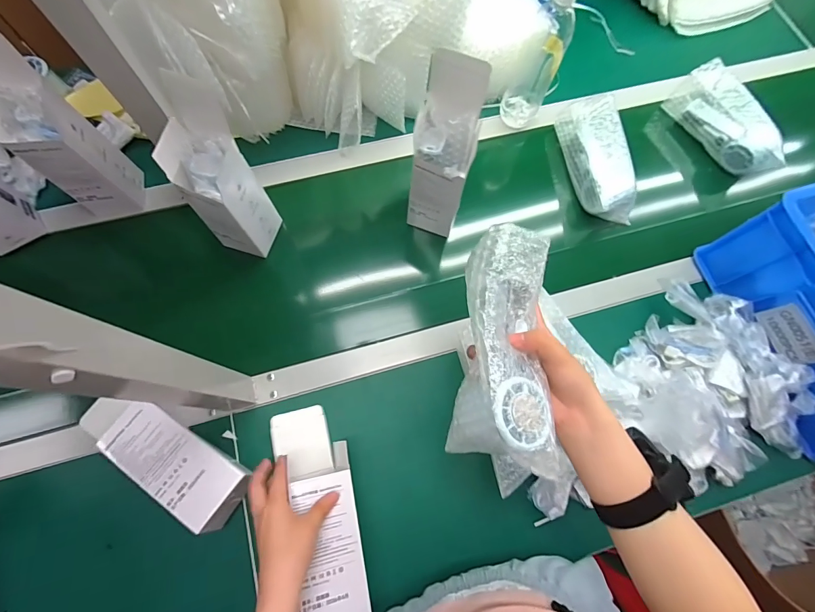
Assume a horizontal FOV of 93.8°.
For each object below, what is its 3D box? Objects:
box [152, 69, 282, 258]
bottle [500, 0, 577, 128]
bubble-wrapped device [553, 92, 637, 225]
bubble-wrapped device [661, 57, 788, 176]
[{"bbox_3d":[-0.241,-0.160,0.497,0.074,0.220,0.098,14,72,3],"label":"box"},{"bbox_3d":[0.211,-0.396,0.600,0.067,0.220,0.079,24,73,6],"label":"bottle"},{"bbox_3d":[0.313,-0.237,0.628,0.075,0.066,0.212,-7,72,-3],"label":"bubble-wrapped device"},{"bbox_3d":[0.555,-0.316,0.657,0.058,0.069,0.206,-29,75,-10],"label":"bubble-wrapped device"}]

